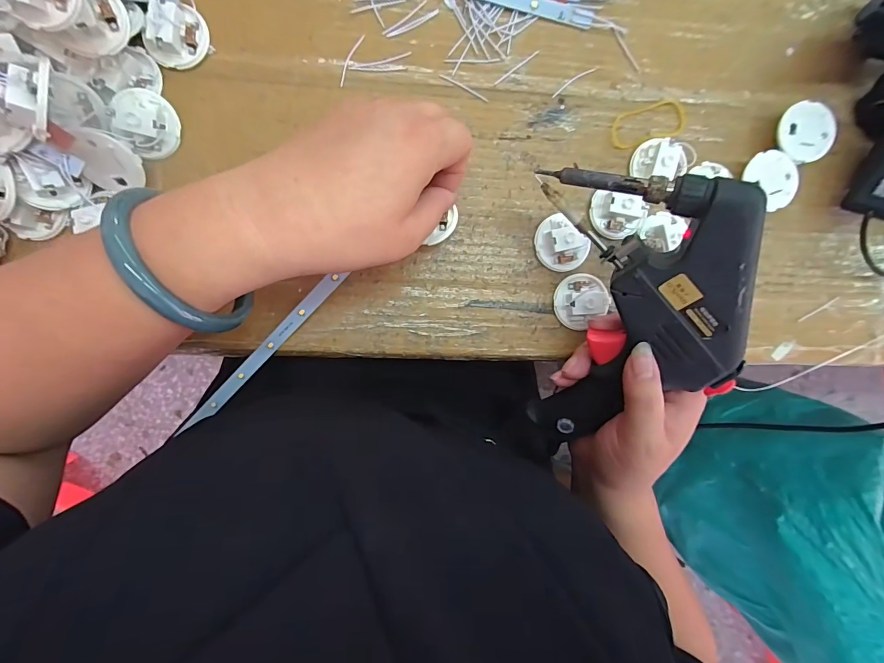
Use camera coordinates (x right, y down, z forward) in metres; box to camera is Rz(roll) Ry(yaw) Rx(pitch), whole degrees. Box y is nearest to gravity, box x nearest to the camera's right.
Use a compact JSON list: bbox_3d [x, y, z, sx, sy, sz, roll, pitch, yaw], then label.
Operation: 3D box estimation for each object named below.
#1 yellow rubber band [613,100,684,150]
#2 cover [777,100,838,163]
[{"bbox_3d":[0.142,-0.142,0.274,0.053,0.004,0.024,-17,97,-3],"label":"yellow rubber band"},{"bbox_3d":[0.245,-0.134,0.268,0.035,0.004,0.039,-16,96,2],"label":"cover"}]

